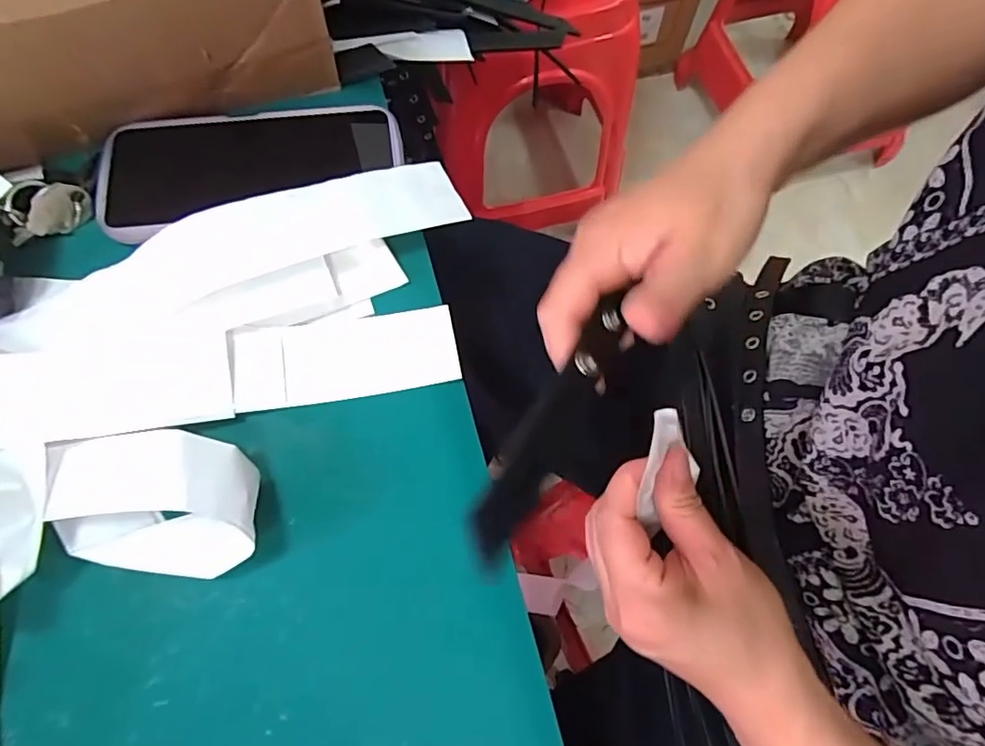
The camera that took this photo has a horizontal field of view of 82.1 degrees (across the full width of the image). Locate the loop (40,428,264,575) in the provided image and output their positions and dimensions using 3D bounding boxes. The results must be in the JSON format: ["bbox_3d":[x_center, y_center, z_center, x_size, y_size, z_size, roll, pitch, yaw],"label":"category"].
[{"bbox_3d":[-0.153,0.054,0.256,0.101,0.041,0.056,7,69,1],"label":"loop"}]

